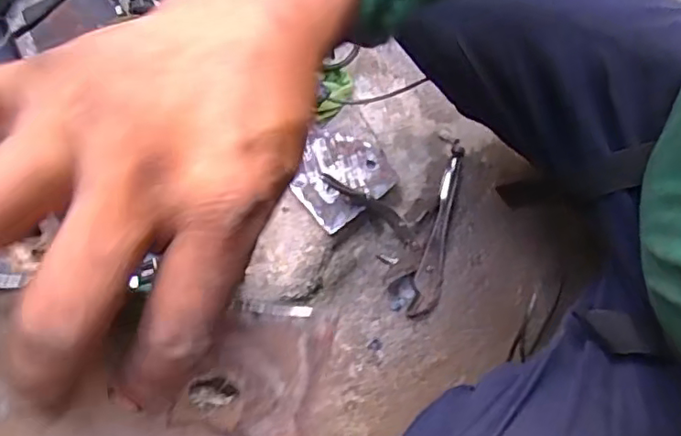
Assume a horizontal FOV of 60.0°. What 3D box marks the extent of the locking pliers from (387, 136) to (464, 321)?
[{"bbox_3d":[0.113,0.007,0.746,0.058,0.023,0.233,14,80,4],"label":"locking pliers"}]

